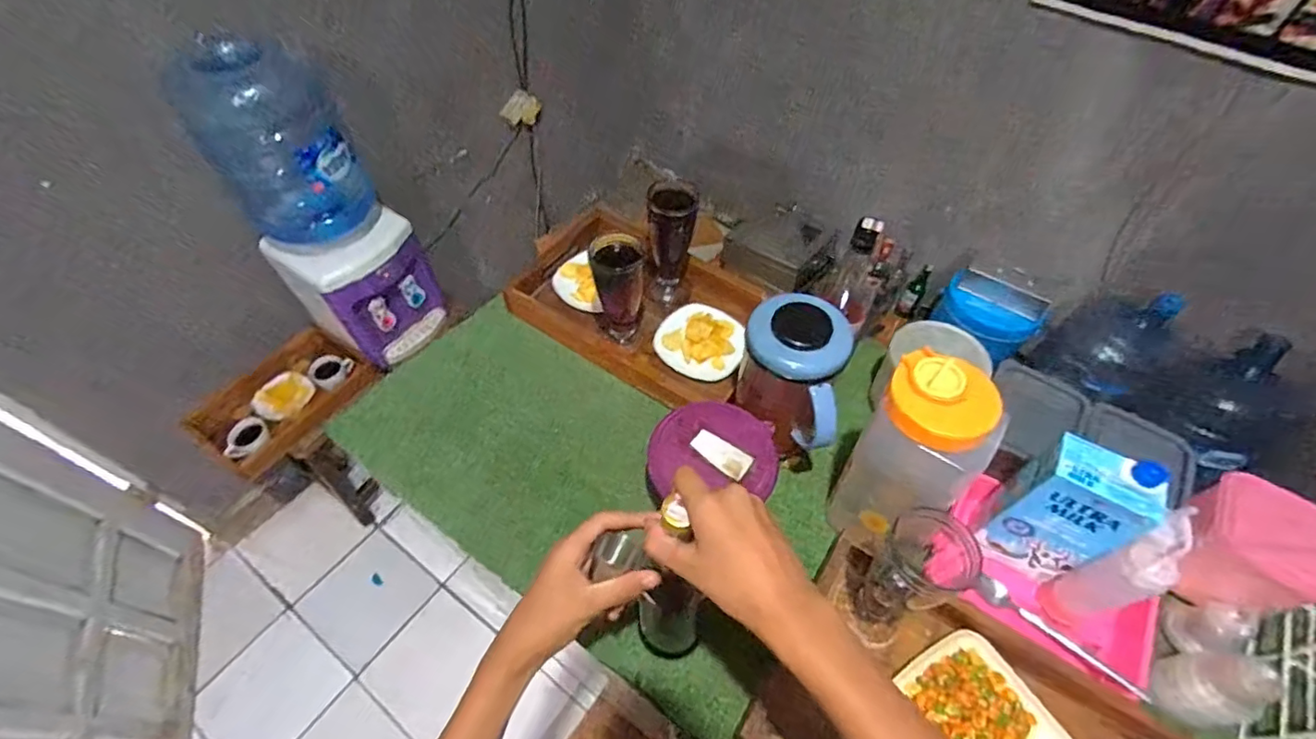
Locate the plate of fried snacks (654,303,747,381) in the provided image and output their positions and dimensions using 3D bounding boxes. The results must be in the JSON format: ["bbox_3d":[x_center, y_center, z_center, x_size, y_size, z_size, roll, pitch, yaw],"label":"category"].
[{"bbox_3d":[0.071,-0.049,0.870,0.131,0.028,0.134,1,54,-1],"label":"plate of fried snacks"}]

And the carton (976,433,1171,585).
[{"bbox_3d":[0.434,0.155,0.600,0.101,0.197,0.058,30,58,18],"label":"carton"}]

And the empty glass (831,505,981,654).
[{"bbox_3d":[0.249,0.217,0.565,0.074,0.152,0.085,36,61,22],"label":"empty glass"}]

